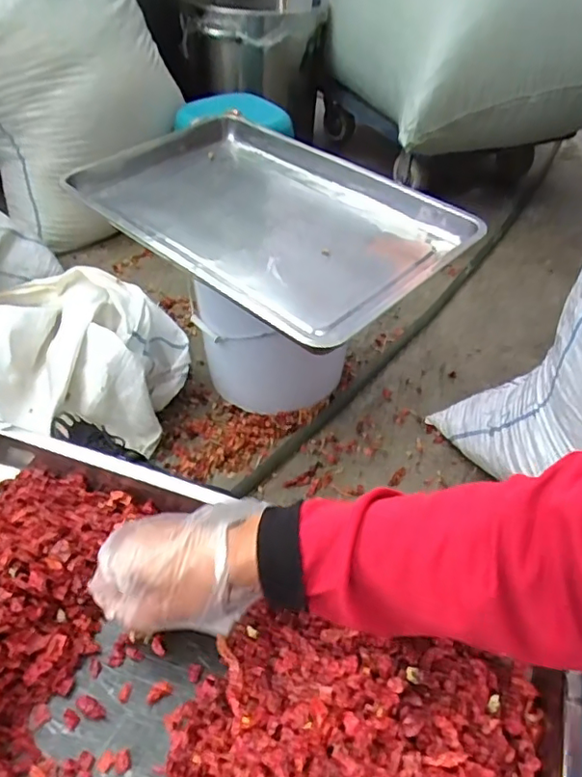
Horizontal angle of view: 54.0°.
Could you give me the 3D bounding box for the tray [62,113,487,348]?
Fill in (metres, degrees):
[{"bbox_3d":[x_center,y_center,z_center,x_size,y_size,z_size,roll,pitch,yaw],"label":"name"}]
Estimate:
[{"bbox_3d":[-0.060,-0.287,0.926,0.625,0.059,0.382,34,53,27],"label":"tray"}]

